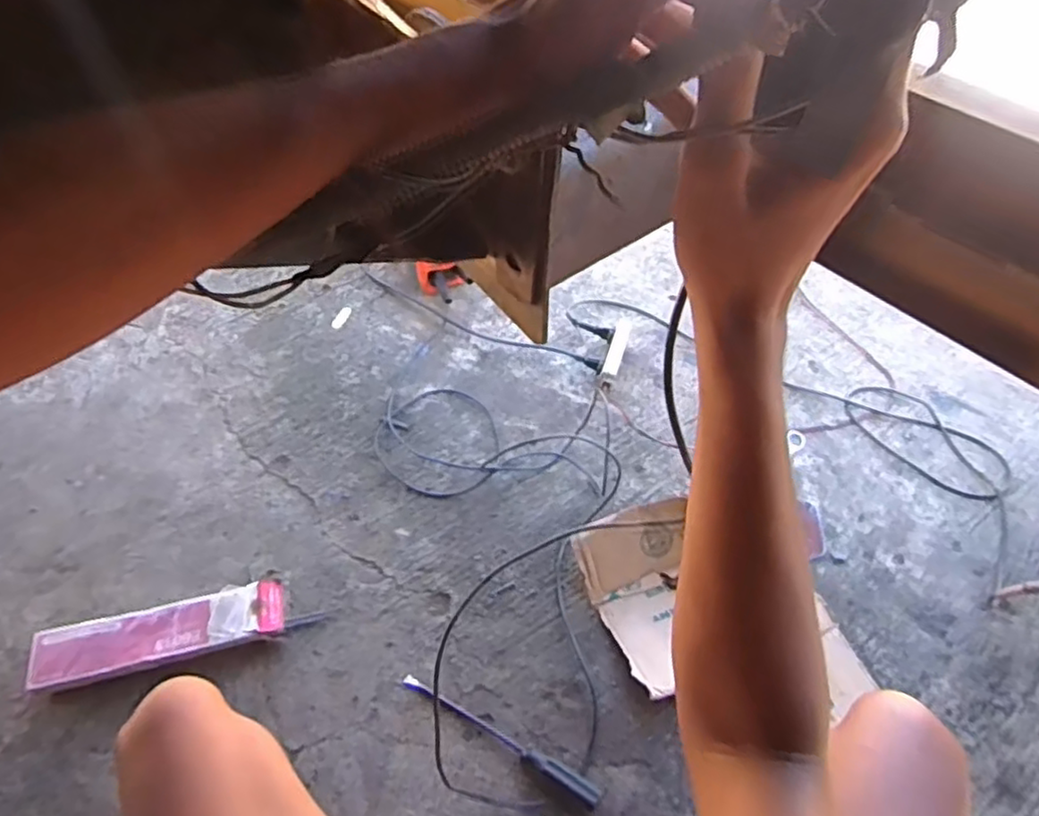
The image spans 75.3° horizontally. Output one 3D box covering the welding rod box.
[{"bbox_3d":[-0.492,0.313,0.929,0.324,0.045,0.087,-12,52,-6],"label":"welding rod box"}]

